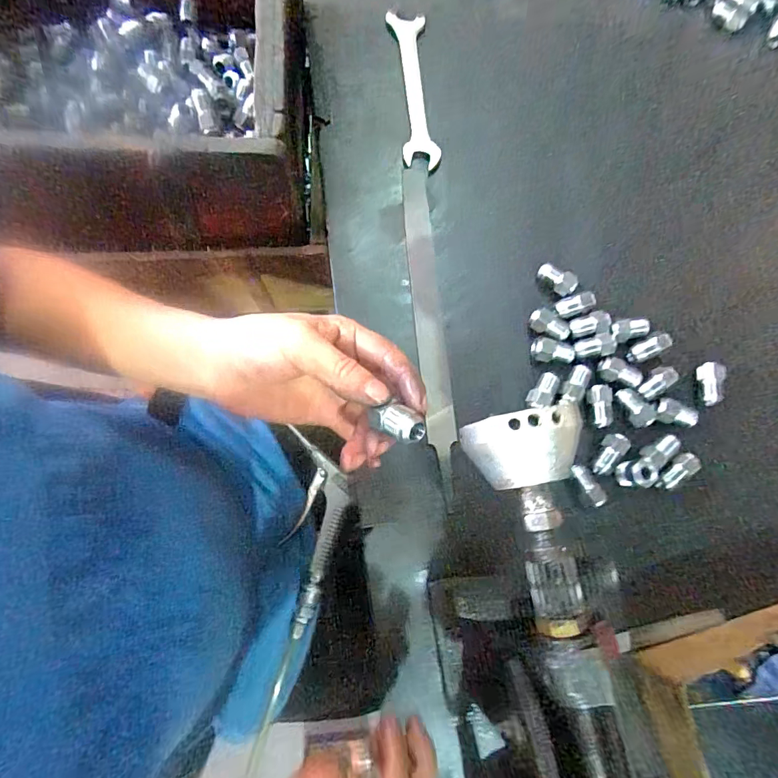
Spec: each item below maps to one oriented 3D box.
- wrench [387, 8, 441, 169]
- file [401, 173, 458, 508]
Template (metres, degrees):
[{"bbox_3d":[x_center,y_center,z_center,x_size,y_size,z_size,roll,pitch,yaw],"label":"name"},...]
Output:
[{"bbox_3d":[0.023,-0.288,0.421,0.034,0.006,0.168,-4,80,-3],"label":"wrench"},{"bbox_3d":[0.034,-0.058,0.379,0.025,0.004,0.296,-5,79,-1],"label":"file"}]

